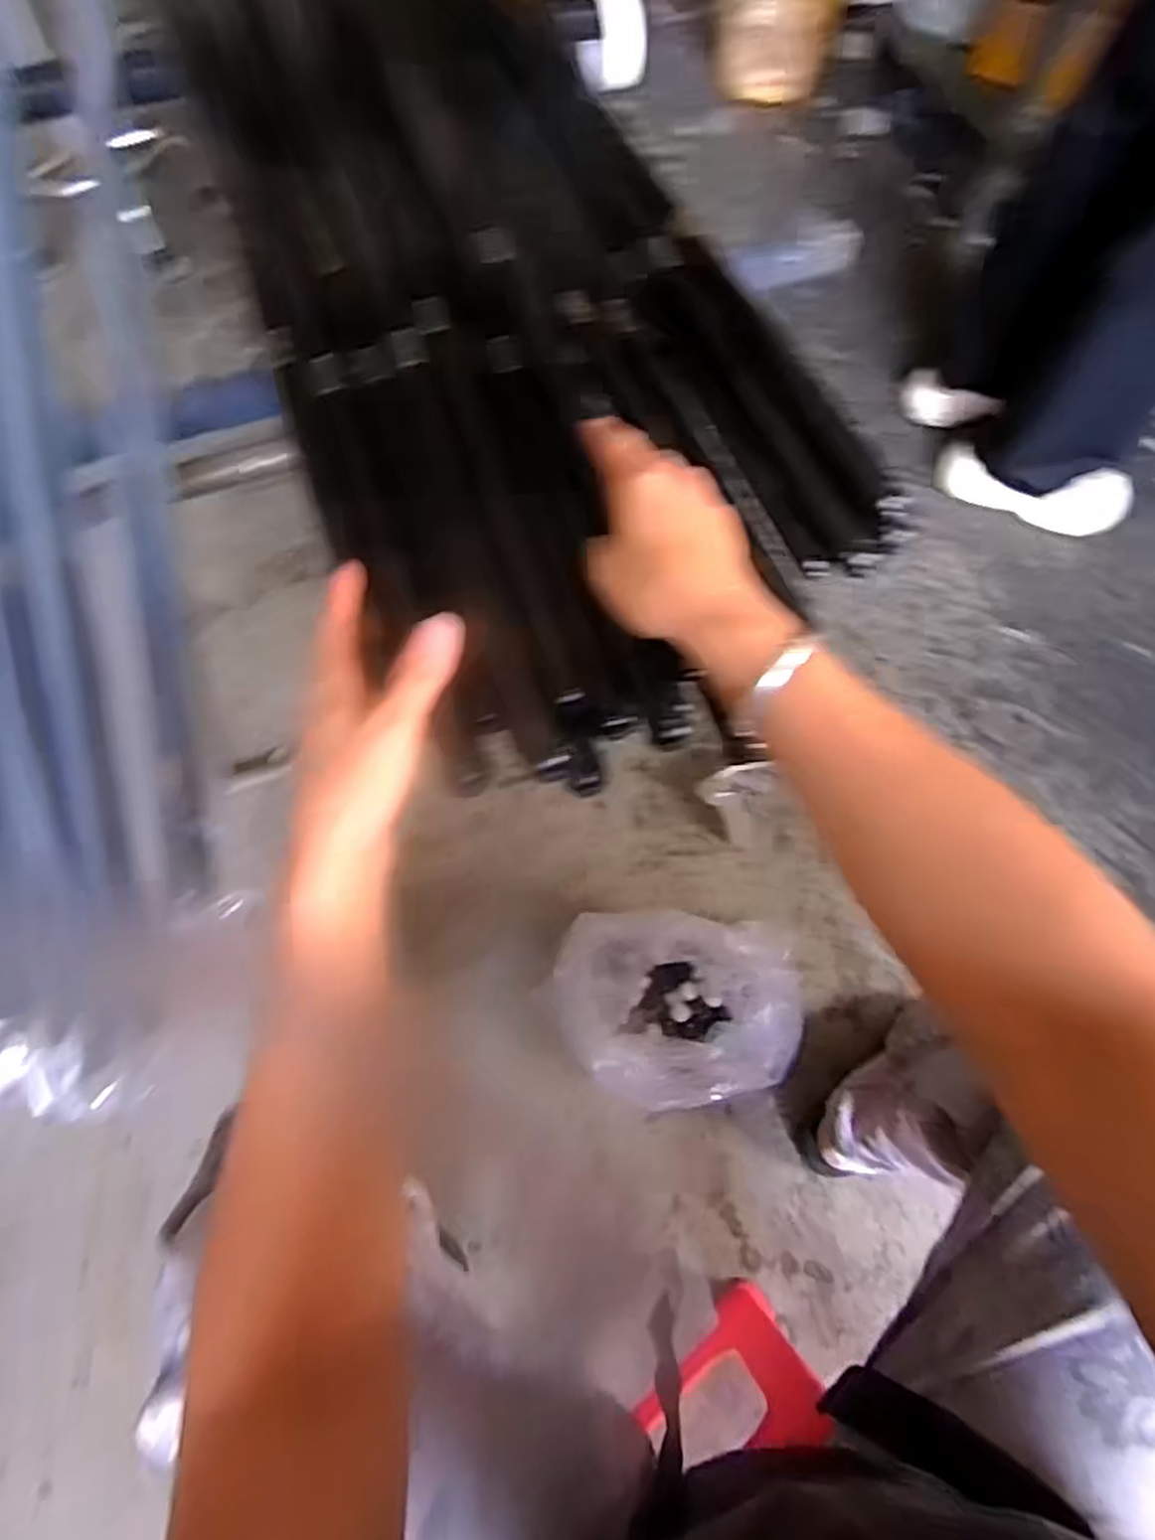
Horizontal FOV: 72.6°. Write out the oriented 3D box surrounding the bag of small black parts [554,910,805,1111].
[{"bbox_3d":[0.109,0.256,0.845,0.256,0.115,0.193,-1,66,-3],"label":"bag of small black parts"}]

